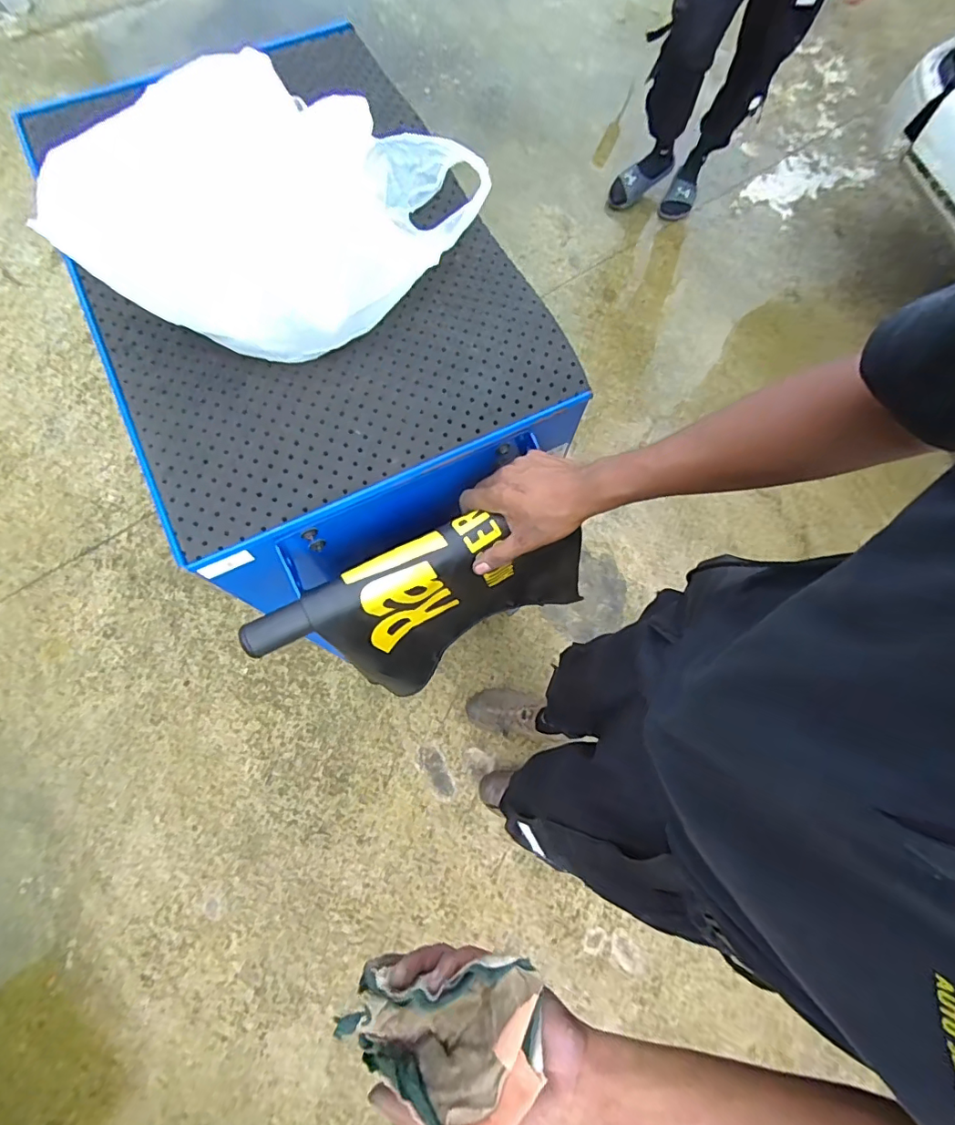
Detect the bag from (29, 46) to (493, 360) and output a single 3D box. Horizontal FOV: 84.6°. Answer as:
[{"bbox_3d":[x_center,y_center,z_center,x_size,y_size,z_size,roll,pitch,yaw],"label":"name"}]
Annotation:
[{"bbox_3d":[-0.164,-0.345,0.493,0.394,0.205,0.161,-38,78,-10],"label":"bag"}]

